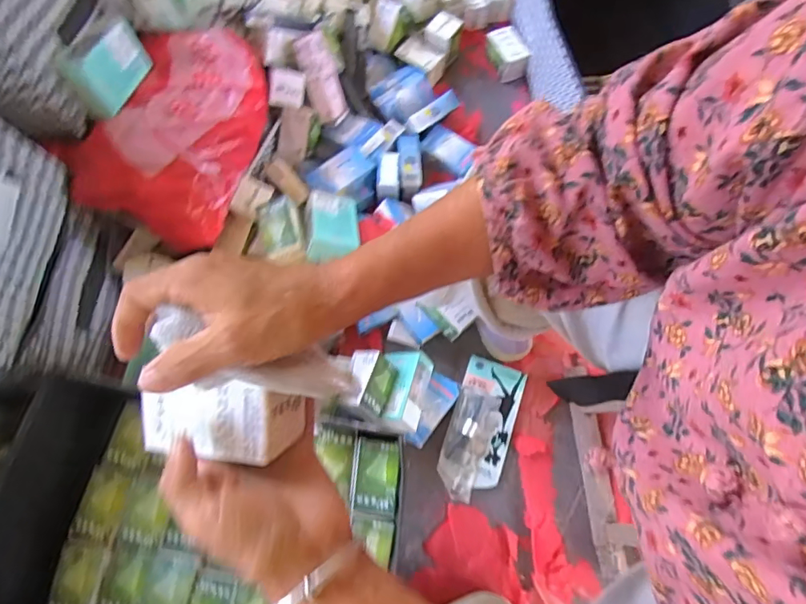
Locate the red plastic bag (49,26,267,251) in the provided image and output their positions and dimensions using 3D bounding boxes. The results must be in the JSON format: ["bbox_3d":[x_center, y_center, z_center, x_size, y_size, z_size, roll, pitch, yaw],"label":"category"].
[{"bbox_3d":[-0.323,-0.244,0.692,0.201,0.121,0.294,23,72,9],"label":"red plastic bag"}]

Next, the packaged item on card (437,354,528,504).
[{"bbox_3d":[0.116,0.186,0.717,0.091,0.025,0.204,17,71,7],"label":"packaged item on card"}]

